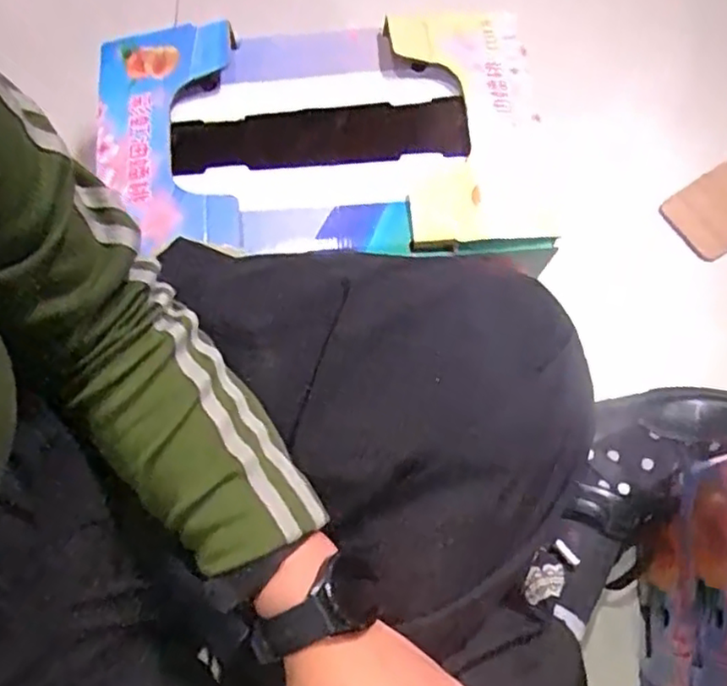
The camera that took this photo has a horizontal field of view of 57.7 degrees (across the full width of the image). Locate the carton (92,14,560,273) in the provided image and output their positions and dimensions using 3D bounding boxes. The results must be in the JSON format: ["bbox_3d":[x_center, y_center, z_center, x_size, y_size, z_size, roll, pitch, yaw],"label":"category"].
[{"bbox_3d":[-0.016,-0.165,0.659,0.423,0.193,0.249,-4,71,-1],"label":"carton"}]

